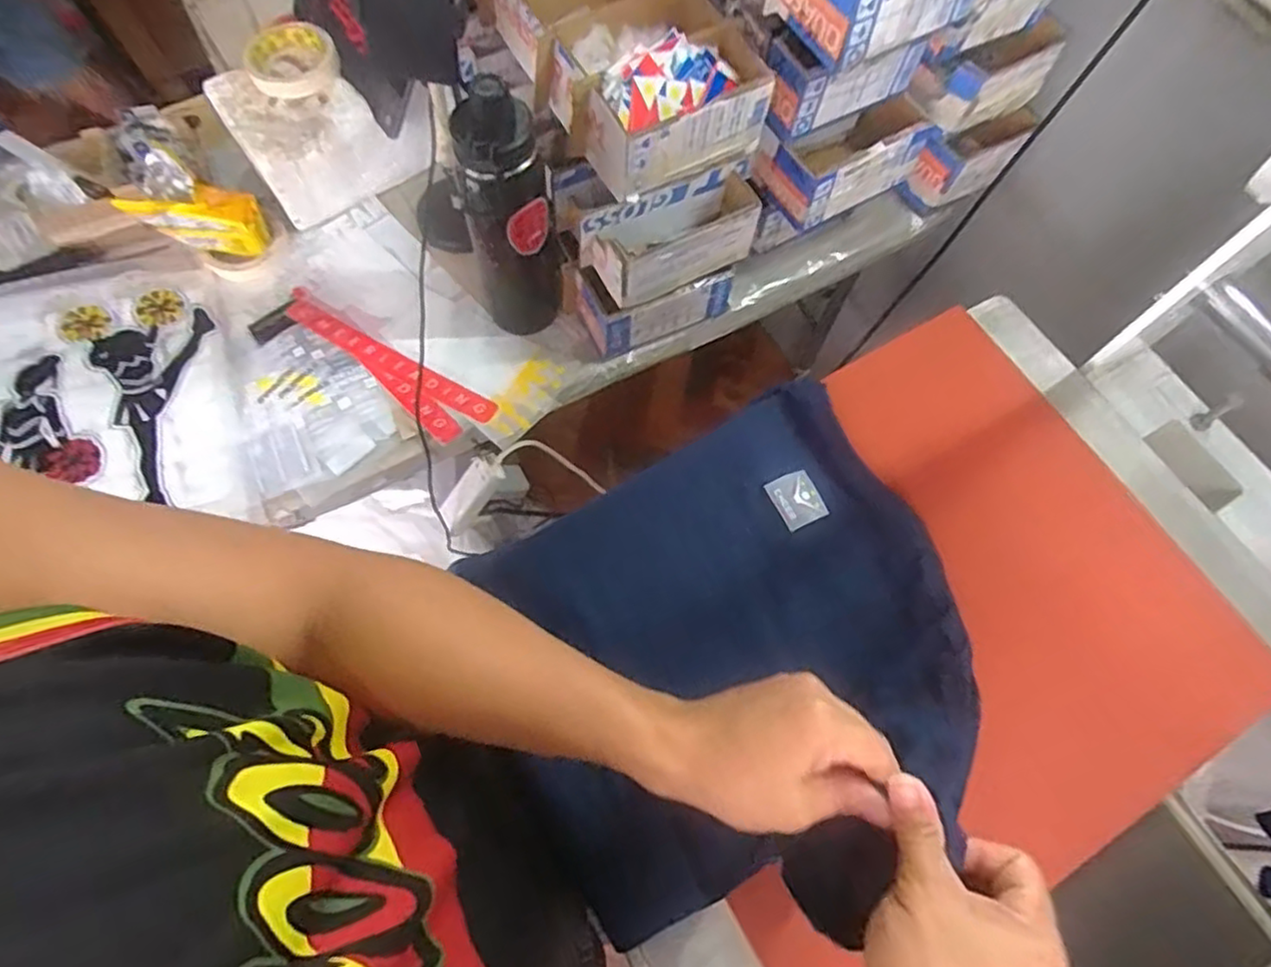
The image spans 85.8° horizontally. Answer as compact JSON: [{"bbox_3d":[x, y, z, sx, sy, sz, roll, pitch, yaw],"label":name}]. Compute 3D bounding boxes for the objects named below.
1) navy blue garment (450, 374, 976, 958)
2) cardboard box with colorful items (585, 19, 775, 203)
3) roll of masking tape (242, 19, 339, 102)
[{"bbox_3d":[0.077,0.109,0.467,0.340,0.138,0.355,1,68,-2],"label":"navy blue garment"},{"bbox_3d":[0.039,-0.343,0.630,0.170,0.079,0.089,-28,72,-12],"label":"cardboard box with colorful items"},{"bbox_3d":[-0.378,-0.466,0.752,0.093,0.029,0.101,1,68,-2],"label":"roll of masking tape"}]

